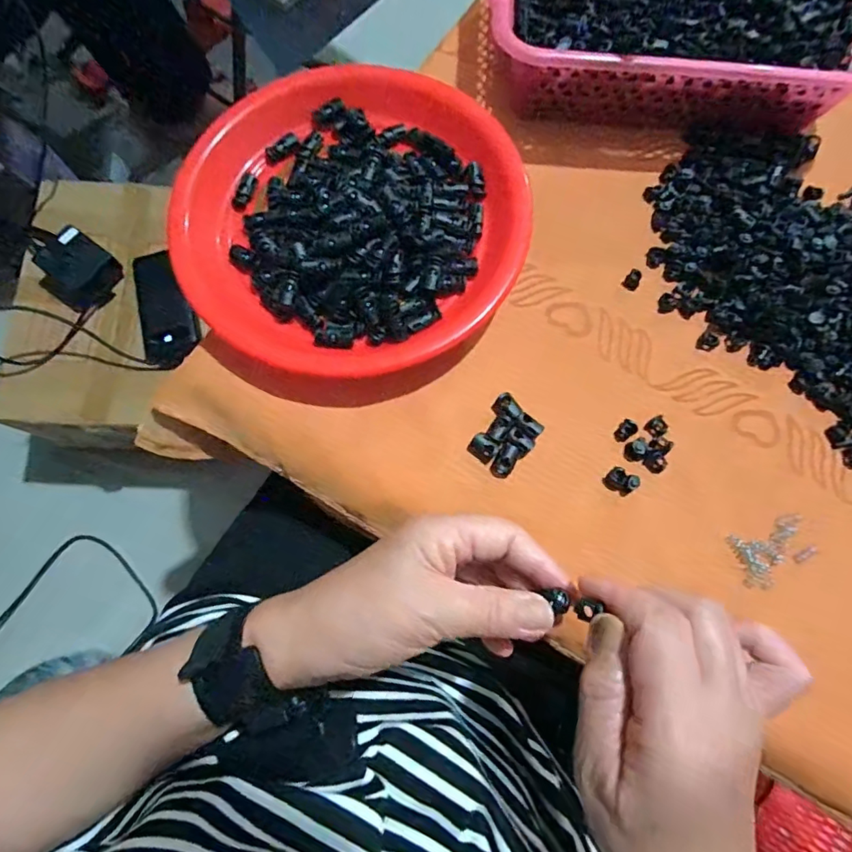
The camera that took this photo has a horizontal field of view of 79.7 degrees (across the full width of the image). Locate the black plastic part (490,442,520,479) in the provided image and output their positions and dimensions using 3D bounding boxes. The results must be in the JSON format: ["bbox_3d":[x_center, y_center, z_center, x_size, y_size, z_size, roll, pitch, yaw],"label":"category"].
[{"bbox_3d":[0.056,0.025,0.361,0.015,0.006,0.025,28,77,6],"label":"black plastic part"}]

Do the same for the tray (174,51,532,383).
[{"bbox_3d":[-0.054,-0.165,0.391,0.248,0.051,0.264,0,75,-1],"label":"tray"}]

